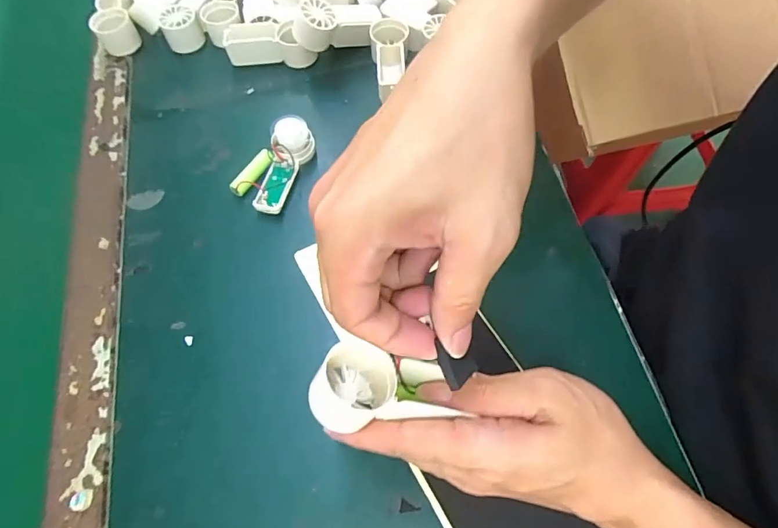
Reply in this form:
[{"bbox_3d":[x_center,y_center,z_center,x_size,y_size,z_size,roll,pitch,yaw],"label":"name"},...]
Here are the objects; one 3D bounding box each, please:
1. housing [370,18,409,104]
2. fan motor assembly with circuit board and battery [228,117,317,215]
[{"bbox_3d":[0.001,-0.212,0.468,0.044,0.038,0.091,-2,64,0],"label":"housing"},{"bbox_3d":[-0.103,-0.092,0.414,0.048,0.034,0.093,19,66,9],"label":"fan motor assembly with circuit board and battery"}]

